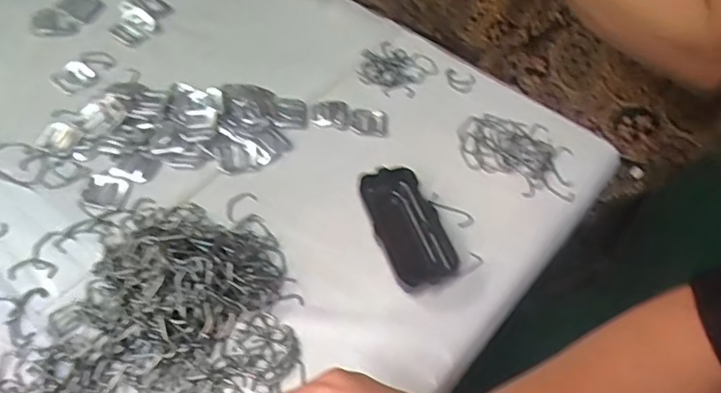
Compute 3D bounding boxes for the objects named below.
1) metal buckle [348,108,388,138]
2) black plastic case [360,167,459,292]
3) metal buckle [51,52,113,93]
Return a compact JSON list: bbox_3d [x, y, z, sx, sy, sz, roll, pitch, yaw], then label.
[{"bbox_3d":[0.008,-0.072,0.545,0.036,0.004,0.034,5,54,1],"label":"metal buckle"},{"bbox_3d":[0.038,0.026,0.464,0.054,0.026,0.110,-12,56,-11],"label":"black plastic case"},{"bbox_3d":[-0.278,-0.127,0.571,0.032,0.010,0.059,34,60,20],"label":"metal buckle"}]

